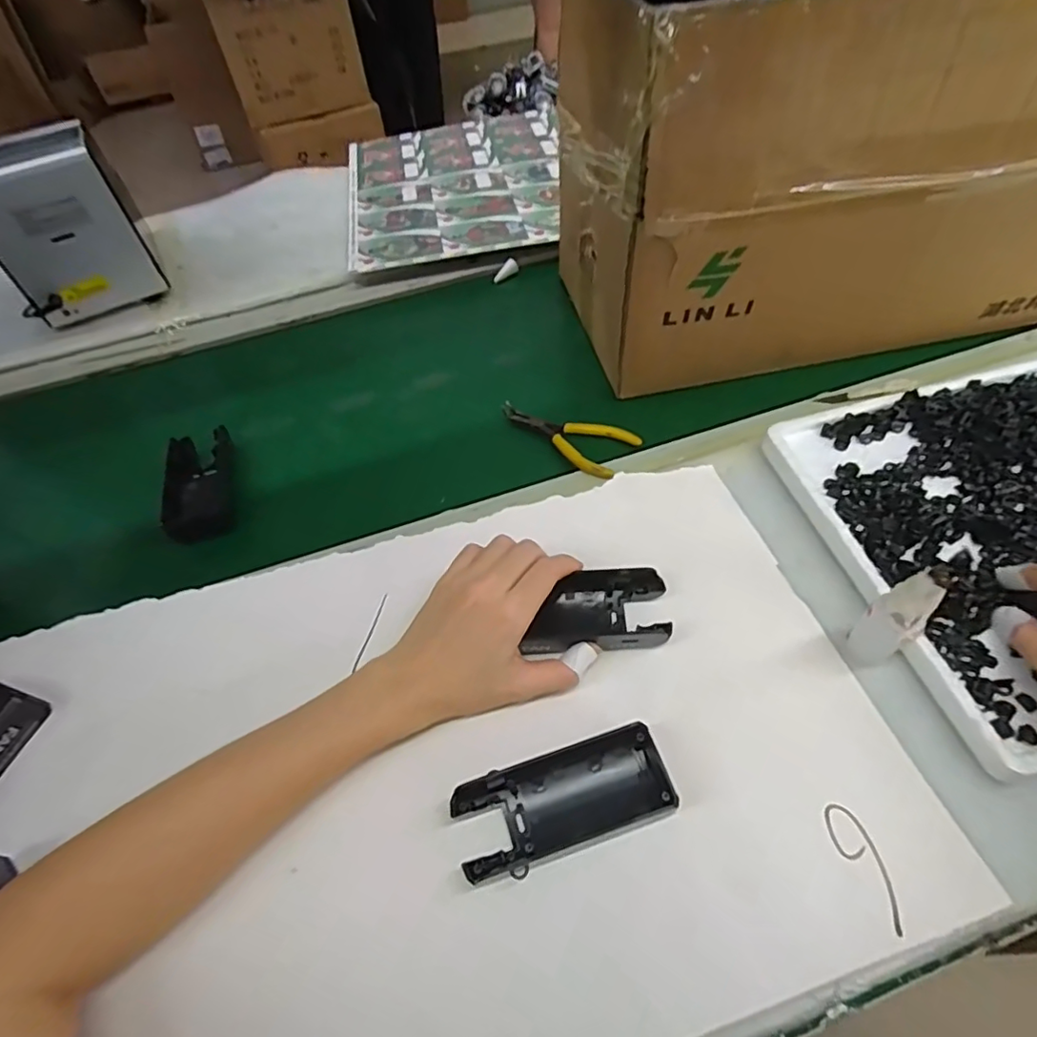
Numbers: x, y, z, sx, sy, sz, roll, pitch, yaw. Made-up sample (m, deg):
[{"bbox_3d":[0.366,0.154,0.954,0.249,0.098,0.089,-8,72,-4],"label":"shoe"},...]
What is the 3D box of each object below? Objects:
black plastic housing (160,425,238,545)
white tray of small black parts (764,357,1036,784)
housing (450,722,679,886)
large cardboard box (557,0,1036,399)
[{"bbox_3d":[-0.260,-0.030,0.487,0.049,0.031,0.101,-15,54,-6],"label":"black plastic housing"},{"bbox_3d":[0.343,0.000,0.377,0.276,0.018,0.249,-15,54,-6],"label":"white tray of small black parts"},{"bbox_3d":[0.023,0.146,0.304,0.106,0.030,0.045,-19,54,-9],"label":"housing"},{"bbox_3d":[0.247,-0.290,0.463,0.419,0.264,0.211,-11,53,-3],"label":"large cardboard box"}]

